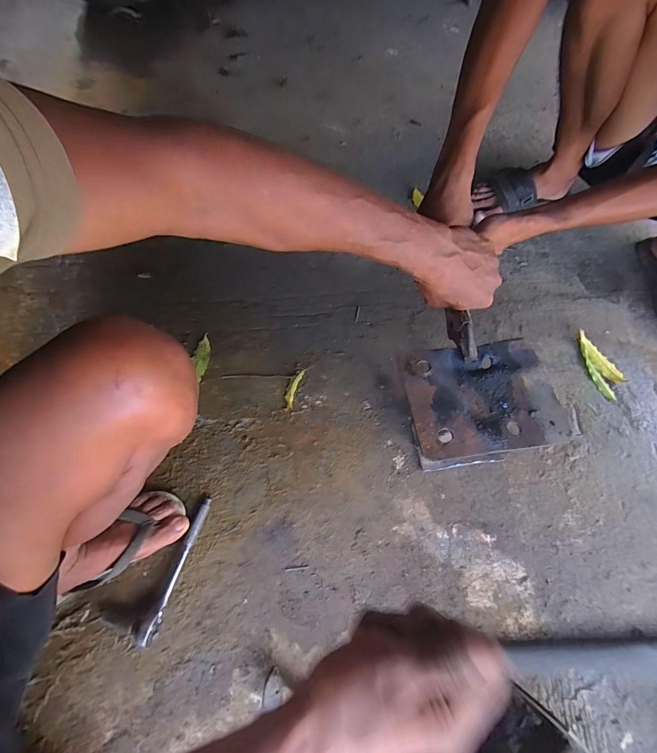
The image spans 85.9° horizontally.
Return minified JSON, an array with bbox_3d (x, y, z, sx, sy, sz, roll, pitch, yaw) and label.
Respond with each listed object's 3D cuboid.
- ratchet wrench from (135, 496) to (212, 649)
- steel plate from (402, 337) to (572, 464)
[{"bbox_3d":[-0.217,0.277,0.515,0.022,0.038,0.196,17,68,6],"label":"ratchet wrench"},{"bbox_3d":[0.169,0.021,0.390,0.162,0.010,0.125,-8,66,-4],"label":"steel plate"}]

